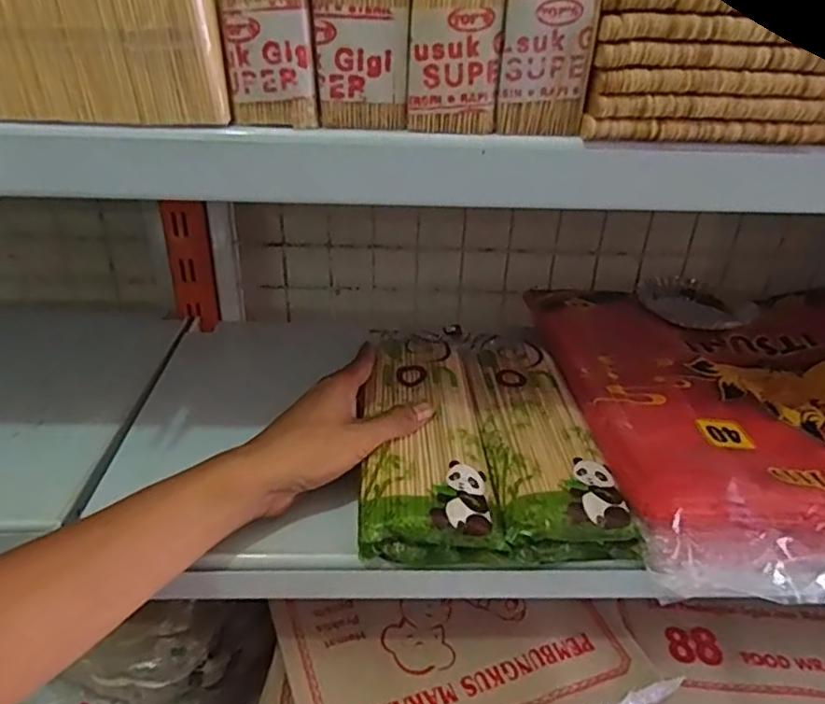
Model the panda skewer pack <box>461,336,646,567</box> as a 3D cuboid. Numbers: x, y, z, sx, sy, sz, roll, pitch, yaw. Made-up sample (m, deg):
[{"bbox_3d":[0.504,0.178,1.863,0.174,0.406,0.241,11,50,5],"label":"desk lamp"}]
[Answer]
[{"bbox_3d":[0.092,0.064,0.468,0.088,0.042,0.211,1,31,-3],"label":"panda skewer pack"}]

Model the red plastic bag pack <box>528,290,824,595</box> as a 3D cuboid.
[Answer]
[{"bbox_3d":[0.333,0.026,0.499,0.410,0.080,0.346,0,31,-4],"label":"red plastic bag pack"}]

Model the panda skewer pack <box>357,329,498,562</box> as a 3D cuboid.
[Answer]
[{"bbox_3d":[0.006,0.056,0.459,0.083,0.034,0.211,1,36,-2],"label":"panda skewer pack"}]

